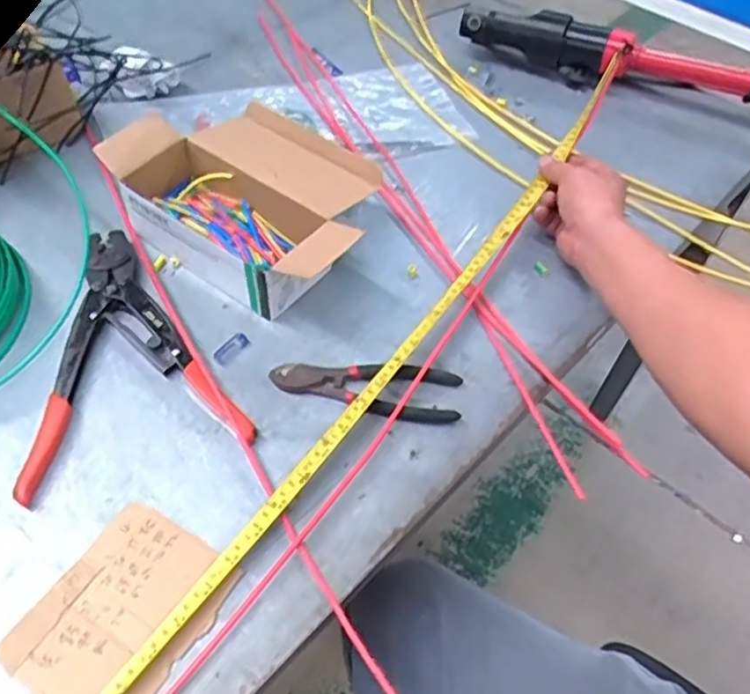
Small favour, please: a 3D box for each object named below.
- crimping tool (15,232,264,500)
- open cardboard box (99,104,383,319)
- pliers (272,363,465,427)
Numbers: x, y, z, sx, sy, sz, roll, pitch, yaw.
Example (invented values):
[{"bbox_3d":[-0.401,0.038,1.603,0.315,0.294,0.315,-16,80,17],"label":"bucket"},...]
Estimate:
[{"bbox_3d":[-0.217,-0.007,0.594,0.173,0.018,0.251,-12,57,-13],"label":"crimping tool"},{"bbox_3d":[-0.114,-0.147,0.668,0.250,0.073,0.181,33,59,18],"label":"open cardboard box"},{"bbox_3d":[-0.008,0.035,0.576,0.157,0.012,0.048,7,55,1],"label":"pliers"}]

